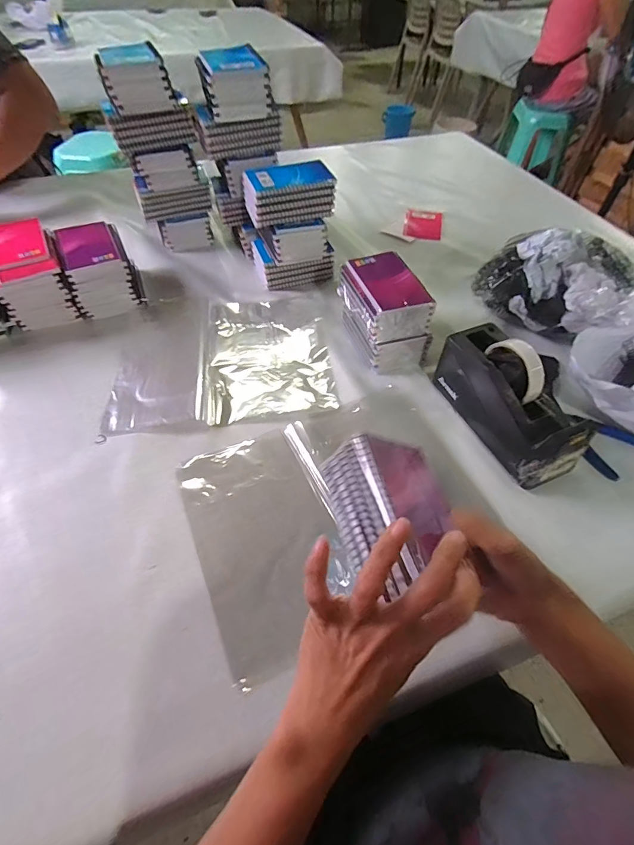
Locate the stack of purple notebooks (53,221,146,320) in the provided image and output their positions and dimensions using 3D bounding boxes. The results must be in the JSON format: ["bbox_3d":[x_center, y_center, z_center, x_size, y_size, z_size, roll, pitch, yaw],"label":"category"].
[{"bbox_3d":[-0.360,-0.260,0.676,0.097,0.101,0.118,-18,56,-14],"label":"stack of purple notebooks"}]

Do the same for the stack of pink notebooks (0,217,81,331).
[{"bbox_3d":[-0.459,-0.239,0.651,0.097,0.104,0.150,-22,57,-17],"label":"stack of pink notebooks"}]

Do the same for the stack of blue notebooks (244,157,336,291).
[{"bbox_3d":[-0.049,-0.337,0.693,0.137,0.169,0.122,-15,55,-12],"label":"stack of blue notebooks"}]

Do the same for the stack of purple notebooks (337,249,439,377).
[{"bbox_3d":[0.100,-0.162,0.606,0.094,0.115,0.139,-15,55,-12],"label":"stack of purple notebooks"}]

